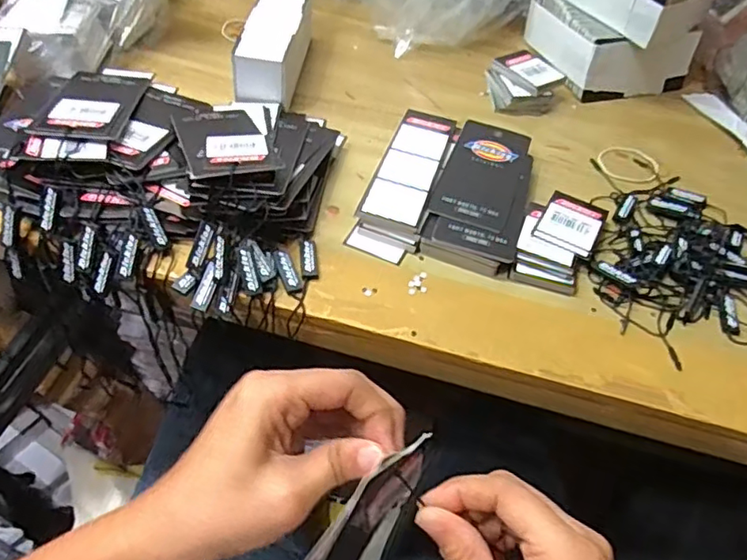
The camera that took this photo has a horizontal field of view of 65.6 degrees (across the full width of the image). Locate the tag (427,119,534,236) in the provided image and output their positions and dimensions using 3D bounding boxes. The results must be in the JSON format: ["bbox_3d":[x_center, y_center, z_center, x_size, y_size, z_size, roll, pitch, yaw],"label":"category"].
[{"bbox_3d":[0.074,-0.073,0.390,0.049,0.004,0.107,18,51,9],"label":"tag"}]

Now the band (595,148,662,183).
[{"bbox_3d":[0.190,-0.087,0.433,0.047,0.004,0.042,0,51,-6],"label":"band"}]

